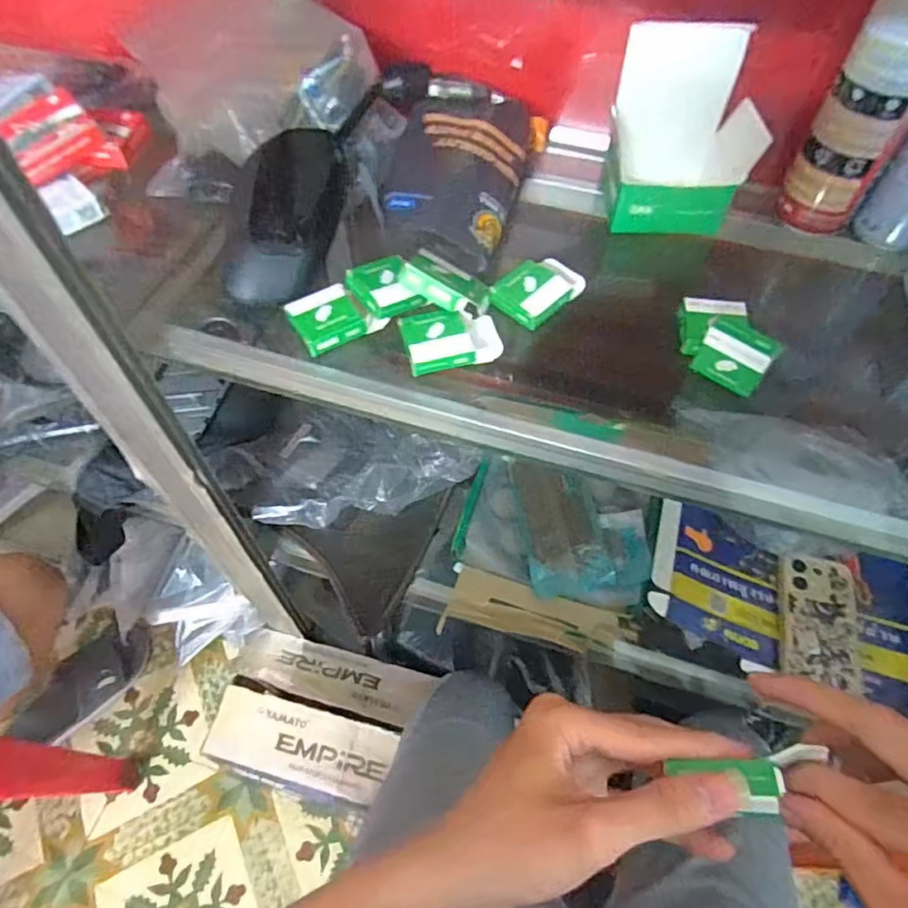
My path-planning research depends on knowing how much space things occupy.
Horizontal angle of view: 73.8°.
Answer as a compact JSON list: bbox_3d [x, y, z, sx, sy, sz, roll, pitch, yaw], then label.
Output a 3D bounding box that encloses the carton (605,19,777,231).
[{"bbox_3d":[0.189,-0.261,0.491,0.109,0.119,0.087,2,56,0],"label":"carton"}]

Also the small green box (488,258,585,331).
[{"bbox_3d":[0.068,-0.132,0.474,0.069,0.018,0.048,-39,65,-24],"label":"small green box"}]

